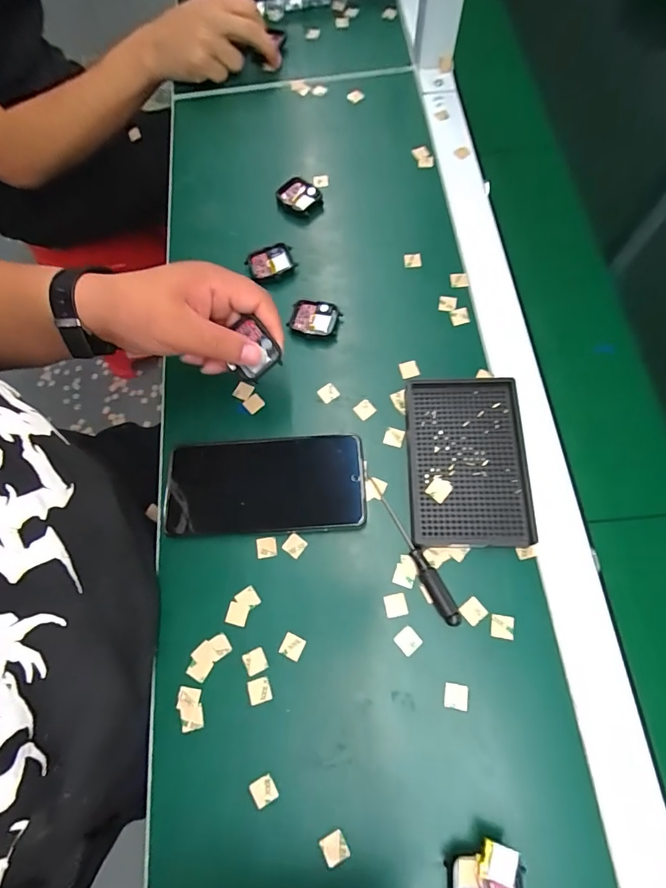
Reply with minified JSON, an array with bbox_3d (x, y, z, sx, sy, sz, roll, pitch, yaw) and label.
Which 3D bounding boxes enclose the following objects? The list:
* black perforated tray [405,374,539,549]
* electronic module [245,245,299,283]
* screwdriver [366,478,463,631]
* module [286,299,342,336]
[{"bbox_3d":[0.109,0.014,0.357,0.091,0.022,0.135,1,70,3],"label":"black perforated tray"},{"bbox_3d":[-0.062,-0.180,0.438,0.045,0.012,0.030,-19,71,-4],"label":"electronic module"},{"bbox_3d":[0.062,0.080,0.339,0.012,0.013,0.123,-26,71,-7],"label":"screwdriver"},{"bbox_3d":[-0.017,-0.118,0.415,0.046,0.013,0.036,14,72,7],"label":"module"}]

